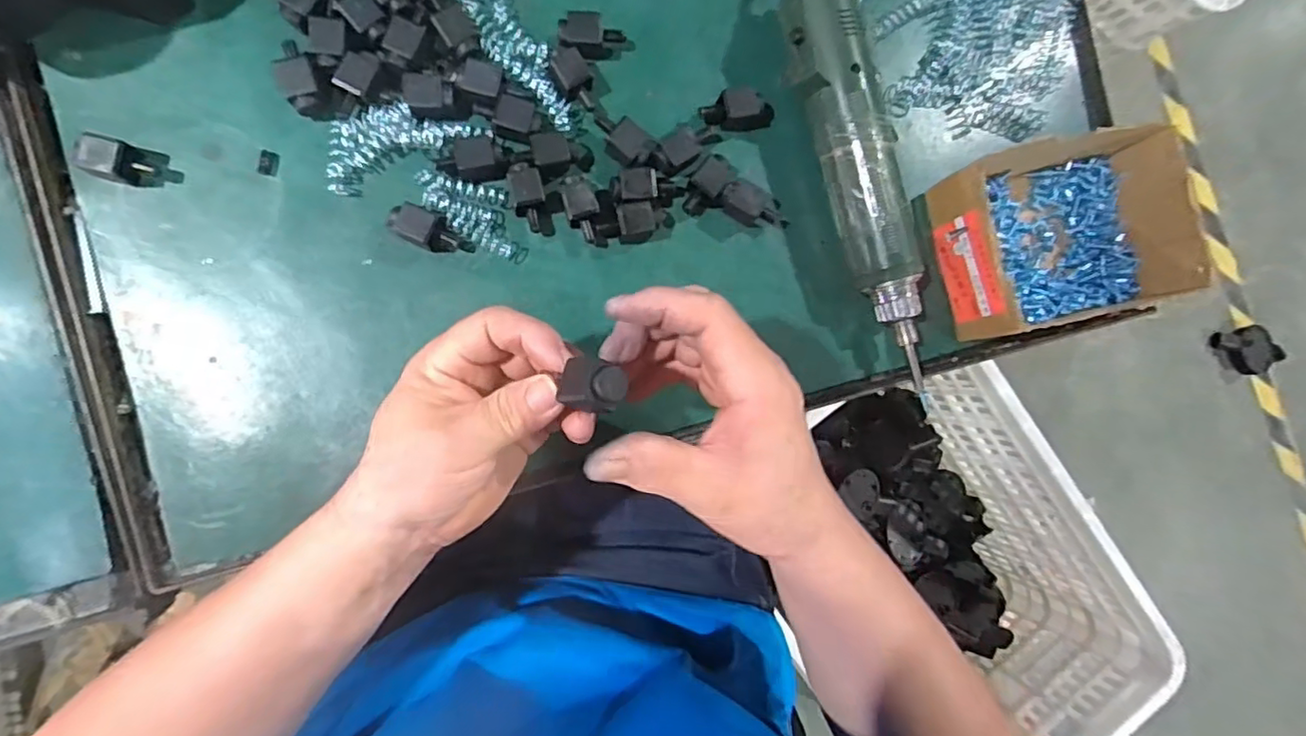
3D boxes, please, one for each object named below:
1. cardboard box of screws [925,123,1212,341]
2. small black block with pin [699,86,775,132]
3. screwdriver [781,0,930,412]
[{"bbox_3d":[0.255,-0.085,0.382,0.144,0.052,0.111,-12,91,-8],"label":"cardboard box of screws"},{"bbox_3d":[0.052,-0.157,0.370,0.048,0.022,0.019,-2,90,-9],"label":"small black block with pin"},{"bbox_3d":[0.124,-0.109,0.369,0.042,0.039,0.248,-16,92,-8],"label":"screwdriver"}]

